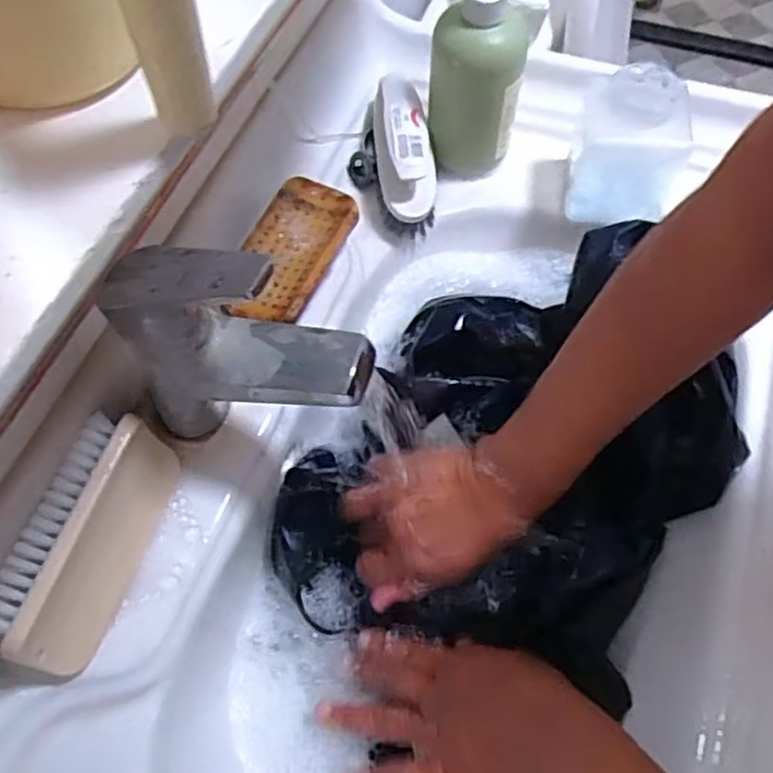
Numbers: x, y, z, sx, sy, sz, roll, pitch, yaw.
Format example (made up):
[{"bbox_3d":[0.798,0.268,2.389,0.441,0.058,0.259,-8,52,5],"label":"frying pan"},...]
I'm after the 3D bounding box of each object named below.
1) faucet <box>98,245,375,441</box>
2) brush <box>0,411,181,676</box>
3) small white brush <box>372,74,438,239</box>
[{"bbox_3d":[-0.072,-0.016,0.384,0.127,0.139,0.041,6,60,4],"label":"faucet"},{"bbox_3d":[-0.168,0.084,0.406,0.040,0.070,0.139,15,64,28],"label":"brush"},{"bbox_3d":[0.011,-0.196,0.579,0.048,0.061,0.148,-8,73,-5],"label":"small white brush"}]

